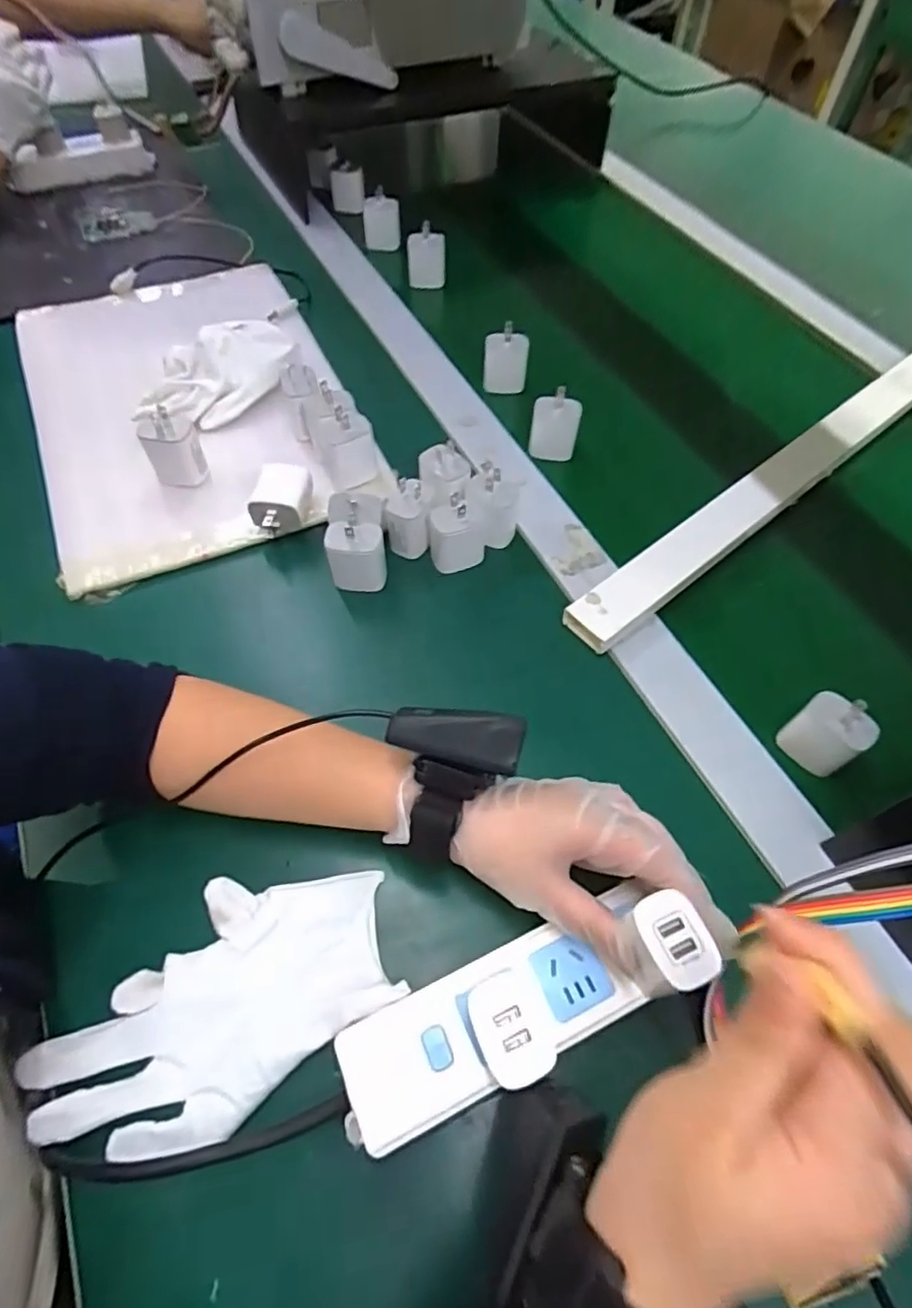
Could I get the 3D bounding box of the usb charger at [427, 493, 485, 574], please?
[{"bbox_3d":[0.000,-0.092,0.483,0.043,0.055,0.027,-5,58,-6],"label":"usb charger"}]

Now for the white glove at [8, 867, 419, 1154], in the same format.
[{"bbox_3d":[-0.122,0.180,0.323,0.179,0.019,0.102,-31,64,-20],"label":"white glove"}]

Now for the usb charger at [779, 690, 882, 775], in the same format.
[{"bbox_3d":[0.245,0.053,0.409,0.026,0.056,0.041,-34,65,-21],"label":"usb charger"}]

